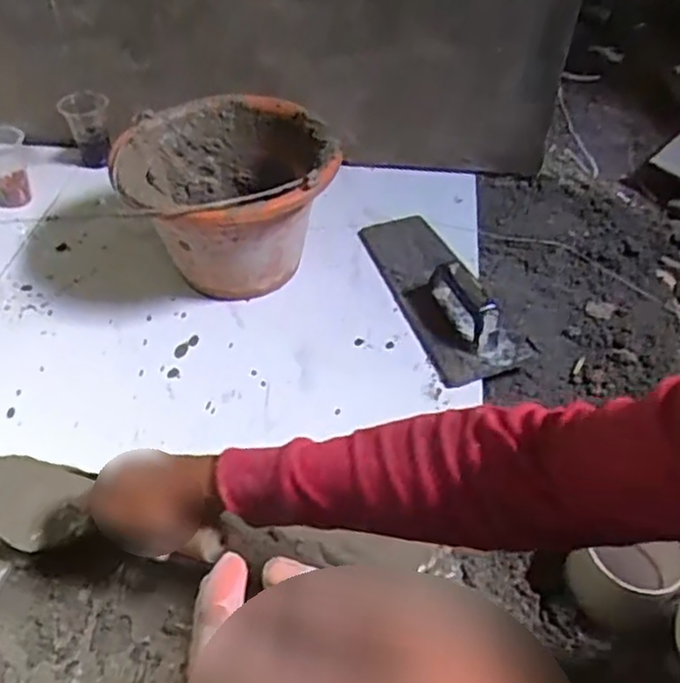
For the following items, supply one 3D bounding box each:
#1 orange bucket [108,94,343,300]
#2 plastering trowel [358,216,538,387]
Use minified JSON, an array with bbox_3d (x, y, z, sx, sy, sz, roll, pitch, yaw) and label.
[{"bbox_3d":[-0.132,-0.163,0.824,0.228,0.174,0.250,1,46,-1],"label":"orange bucket"},{"bbox_3d":[0.122,-0.080,0.831,0.114,0.063,0.290,-13,48,-13],"label":"plastering trowel"}]

